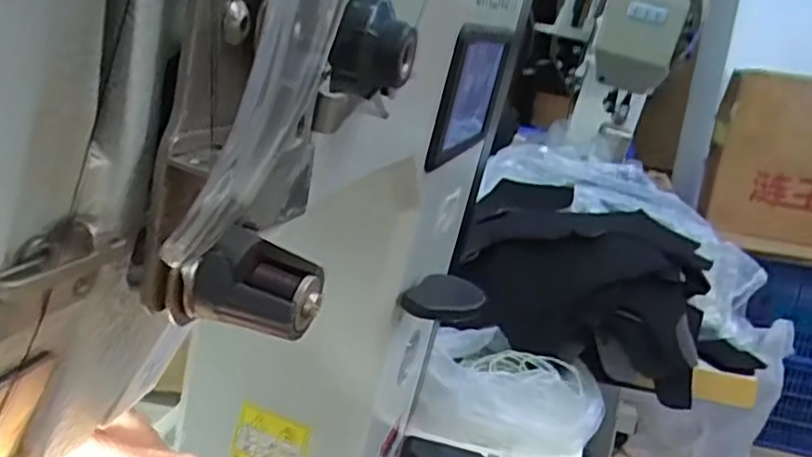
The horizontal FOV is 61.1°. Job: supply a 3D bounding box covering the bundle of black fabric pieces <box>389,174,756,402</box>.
[{"bbox_3d":[0.227,0.060,0.803,0.337,0.131,0.290,12,18,21],"label":"bundle of black fabric pieces"}]

